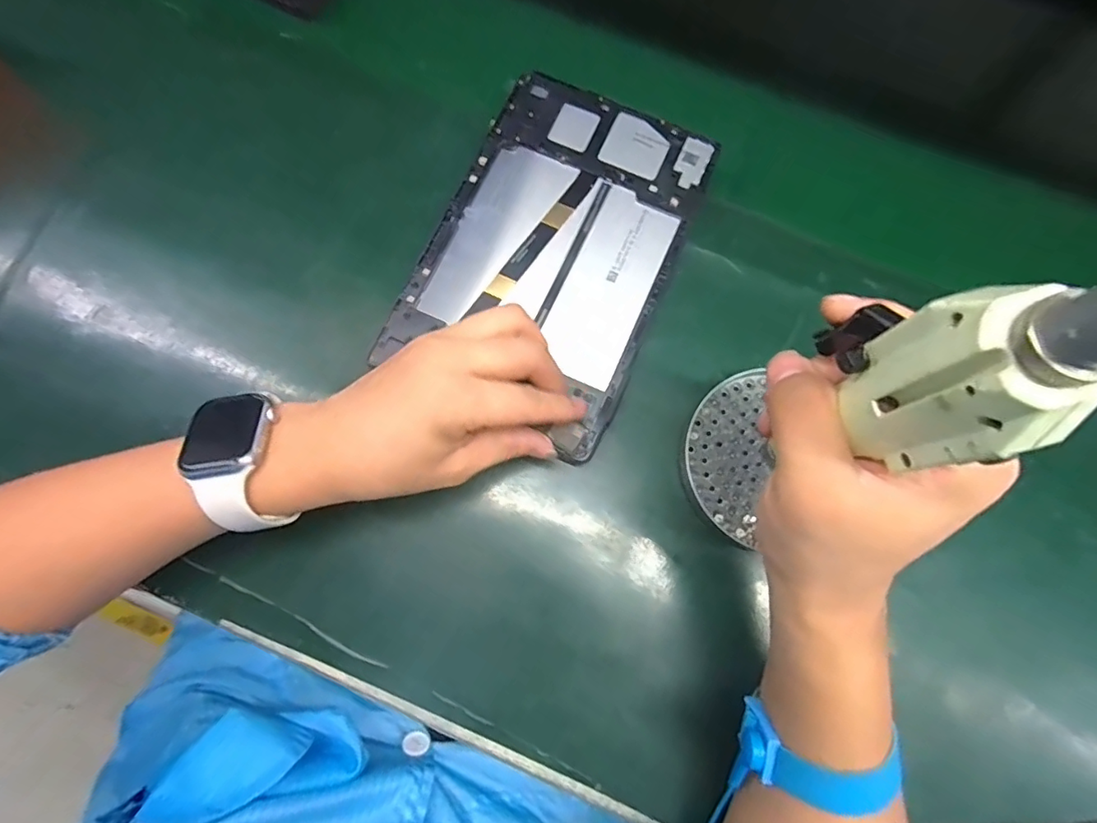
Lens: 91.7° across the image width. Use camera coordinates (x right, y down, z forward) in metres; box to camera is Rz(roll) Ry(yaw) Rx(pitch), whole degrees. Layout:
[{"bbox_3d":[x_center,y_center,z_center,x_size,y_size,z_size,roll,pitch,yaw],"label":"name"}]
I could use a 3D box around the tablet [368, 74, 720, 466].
[{"bbox_3d":[0.004,-0.107,0.347,0.149,0.012,0.231,24,80,4],"label":"tablet"}]

